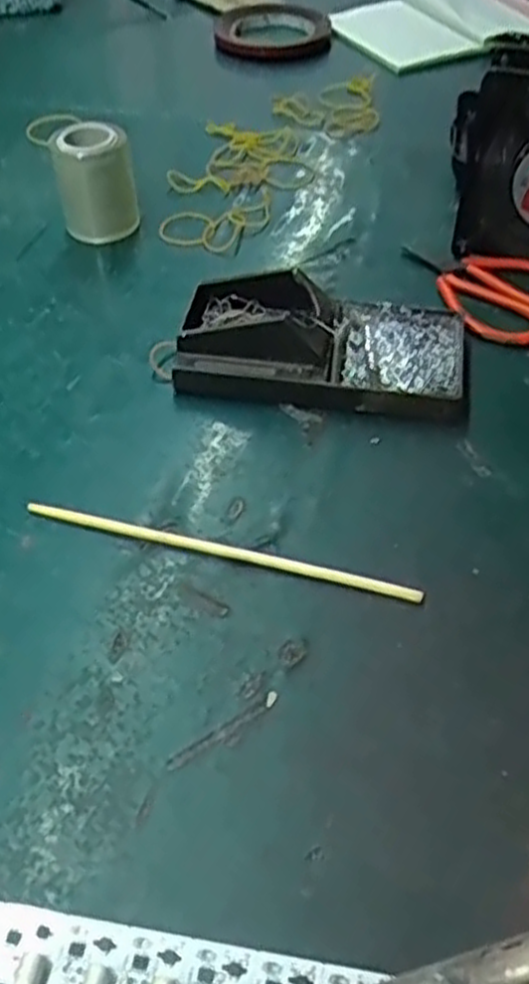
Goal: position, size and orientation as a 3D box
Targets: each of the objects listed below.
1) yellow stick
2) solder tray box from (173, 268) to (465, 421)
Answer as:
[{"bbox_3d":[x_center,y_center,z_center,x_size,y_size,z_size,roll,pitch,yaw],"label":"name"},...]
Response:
[{"bbox_3d":[-0.022,0.026,0.373,0.193,0.005,0.007,12,51,12],"label":"yellow stick"},{"bbox_3d":[0.033,-0.086,0.442,0.161,0.041,0.084,6,50,7],"label":"solder tray box"}]

